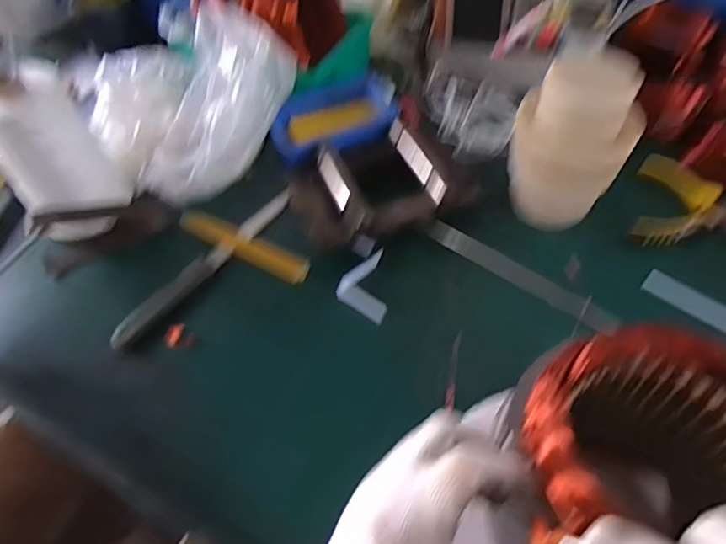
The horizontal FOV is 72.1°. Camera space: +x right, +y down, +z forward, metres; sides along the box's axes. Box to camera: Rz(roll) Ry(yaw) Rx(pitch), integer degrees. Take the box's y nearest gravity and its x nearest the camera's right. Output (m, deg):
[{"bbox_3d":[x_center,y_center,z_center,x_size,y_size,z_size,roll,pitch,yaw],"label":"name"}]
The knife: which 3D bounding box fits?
[{"bbox_3d":[-0.168,-0.012,0.538,0.024,0.018,0.245,30,62,23],"label":"knife"}]

